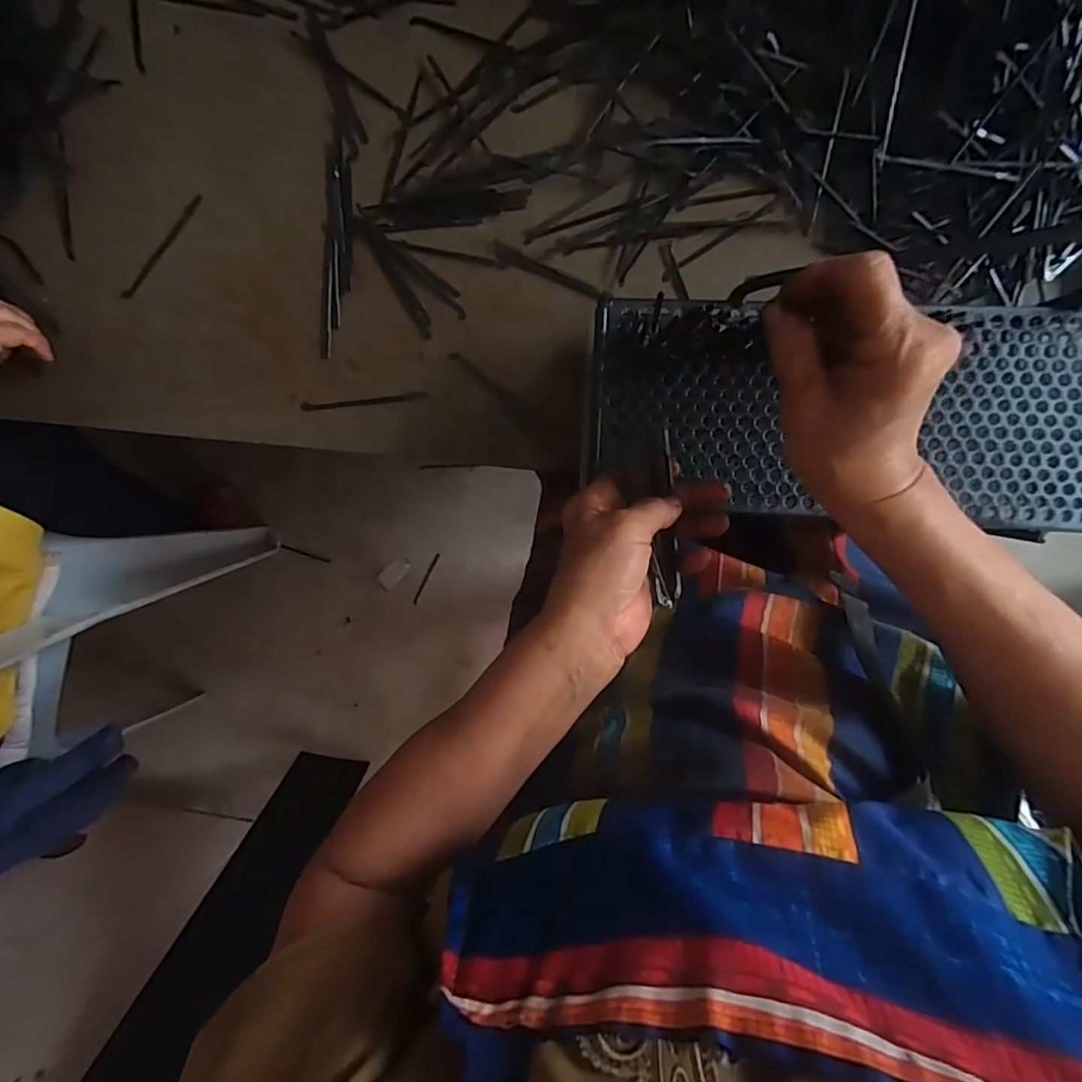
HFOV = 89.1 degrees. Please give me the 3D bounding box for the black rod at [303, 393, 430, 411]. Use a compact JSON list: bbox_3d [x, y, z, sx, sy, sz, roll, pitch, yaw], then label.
[{"bbox_3d":[-0.159,-0.125,0.491,0.114,0.004,0.007,-4,98,6],"label":"black rod"}]

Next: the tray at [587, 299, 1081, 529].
[{"bbox_3d":[0.344,-0.077,0.352,0.599,0.035,0.137,3,99,3],"label":"tray"}]

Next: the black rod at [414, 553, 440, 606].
[{"bbox_3d":[-0.217,0.072,1.042,0.010,0.011,0.111,28,100,0],"label":"black rod"}]

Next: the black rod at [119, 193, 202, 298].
[{"bbox_3d":[-0.333,-0.257,0.482,0.008,0.009,0.110,41,100,-2],"label":"black rod"}]

